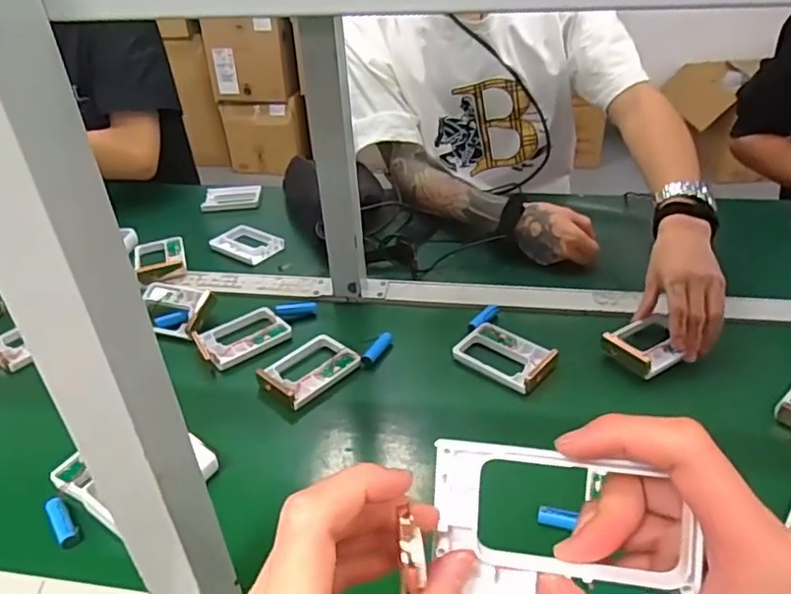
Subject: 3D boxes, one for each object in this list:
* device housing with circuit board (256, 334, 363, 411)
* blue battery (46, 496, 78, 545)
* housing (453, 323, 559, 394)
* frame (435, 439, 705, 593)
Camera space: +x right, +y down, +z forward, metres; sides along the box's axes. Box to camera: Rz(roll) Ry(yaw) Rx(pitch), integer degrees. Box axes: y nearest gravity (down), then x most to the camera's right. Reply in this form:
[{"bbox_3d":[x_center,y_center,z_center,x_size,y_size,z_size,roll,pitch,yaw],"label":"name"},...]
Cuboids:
[{"bbox_3d":[-0.094,0.079,0.652,0.066,0.021,0.099,26,42,37],"label":"device housing with circuit board"},{"bbox_3d":[-0.280,0.189,0.503,0.014,0.014,0.047,-26,41,-33],"label":"blue battery"},{"bbox_3d":[0.116,0.064,0.651,0.073,0.021,0.096,-28,40,-34],"label":"housing"},{"bbox_3d":[0.059,0.088,0.216,0.089,0.065,0.013,1,-1,12],"label":"frame"}]

